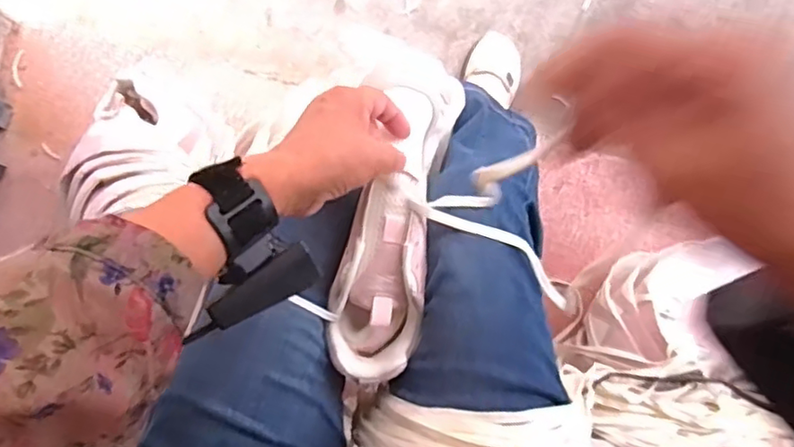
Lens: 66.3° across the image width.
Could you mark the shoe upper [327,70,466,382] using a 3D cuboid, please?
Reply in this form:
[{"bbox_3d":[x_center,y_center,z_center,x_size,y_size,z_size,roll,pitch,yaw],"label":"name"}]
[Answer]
[{"bbox_3d":[0.001,0.000,0.481,0.069,0.066,0.245,15,83,5],"label":"shoe upper"}]

